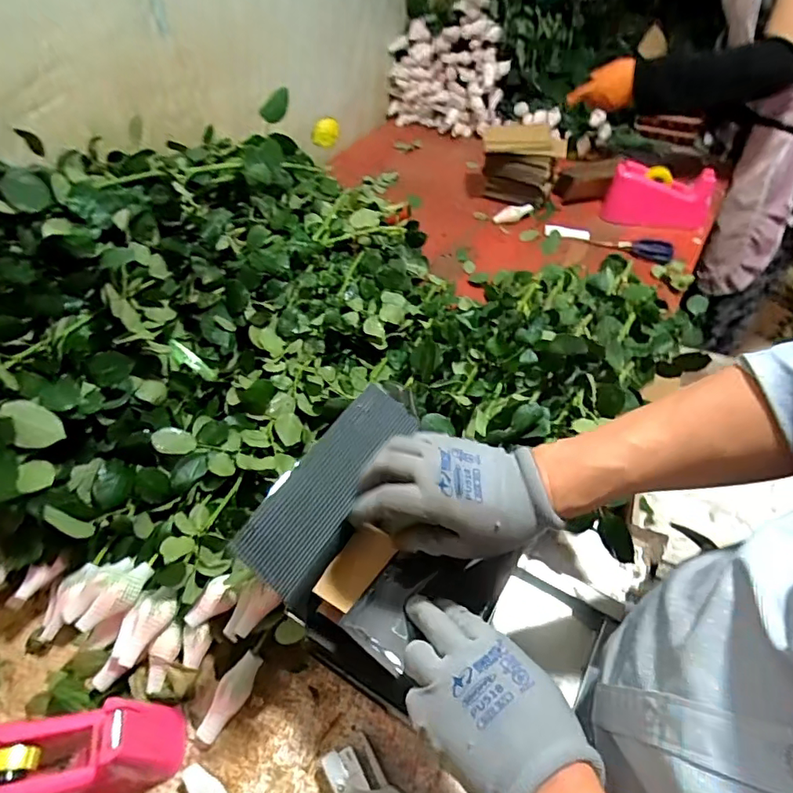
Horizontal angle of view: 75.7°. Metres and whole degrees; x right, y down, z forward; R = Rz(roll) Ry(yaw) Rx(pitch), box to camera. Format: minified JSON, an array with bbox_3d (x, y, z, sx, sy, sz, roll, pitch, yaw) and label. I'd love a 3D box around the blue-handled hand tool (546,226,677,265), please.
[{"bbox_3d":[0.432,-0.316,1.045,0.252,0.030,0.042,13,51,12],"label":"blue-handled hand tool"}]

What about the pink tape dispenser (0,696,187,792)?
[{"bbox_3d":[-0.307,0.326,0.456,0.199,0.102,0.078,-12,49,-9],"label":"pink tape dispenser"}]

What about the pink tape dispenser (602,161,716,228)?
[{"bbox_3d":[0.550,-0.421,1.068,0.203,0.099,0.051,17,52,15],"label":"pink tape dispenser"}]

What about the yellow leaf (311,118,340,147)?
[{"bbox_3d":[-0.124,-0.458,0.883,0.027,0.042,0.047,26,55,22],"label":"yellow leaf"}]

